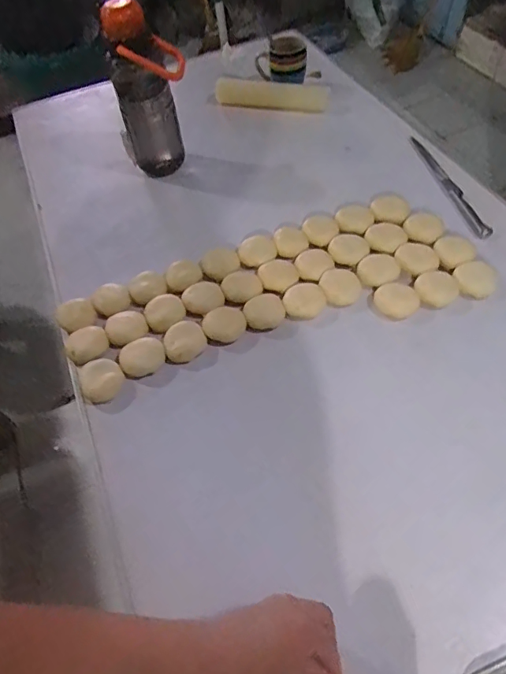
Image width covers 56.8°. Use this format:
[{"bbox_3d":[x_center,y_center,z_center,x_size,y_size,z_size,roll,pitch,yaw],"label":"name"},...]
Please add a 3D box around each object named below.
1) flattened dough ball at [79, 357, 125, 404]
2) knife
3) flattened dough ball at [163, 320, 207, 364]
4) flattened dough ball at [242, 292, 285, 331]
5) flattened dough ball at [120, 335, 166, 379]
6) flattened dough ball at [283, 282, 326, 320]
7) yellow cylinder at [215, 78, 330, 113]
[{"bbox_3d":[-0.213,0.061,0.664,0.058,0.026,0.059,-1,53,2],"label":"flattened dough ball"},{"bbox_3d":[0.367,-0.285,0.877,0.033,0.019,0.286,-11,54,-5],"label":"knife"},{"bbox_3d":[-0.101,0.008,0.691,0.060,0.033,0.053,-21,56,-8],"label":"flattened dough ball"},{"bbox_3d":[0.018,-0.036,0.722,0.060,0.020,0.058,-1,53,2],"label":"flattened dough ball"},{"bbox_3d":[-0.163,0.030,0.689,0.065,0.031,0.048,-21,56,-8],"label":"flattened dough ball"},{"bbox_3d":[0.080,-0.055,0.735,0.063,0.014,0.066,-1,53,2],"label":"flattened dough ball"},{"bbox_3d":[0.048,-0.575,1.111,0.268,0.054,0.050,2,56,8],"label":"yellow cylinder"}]

